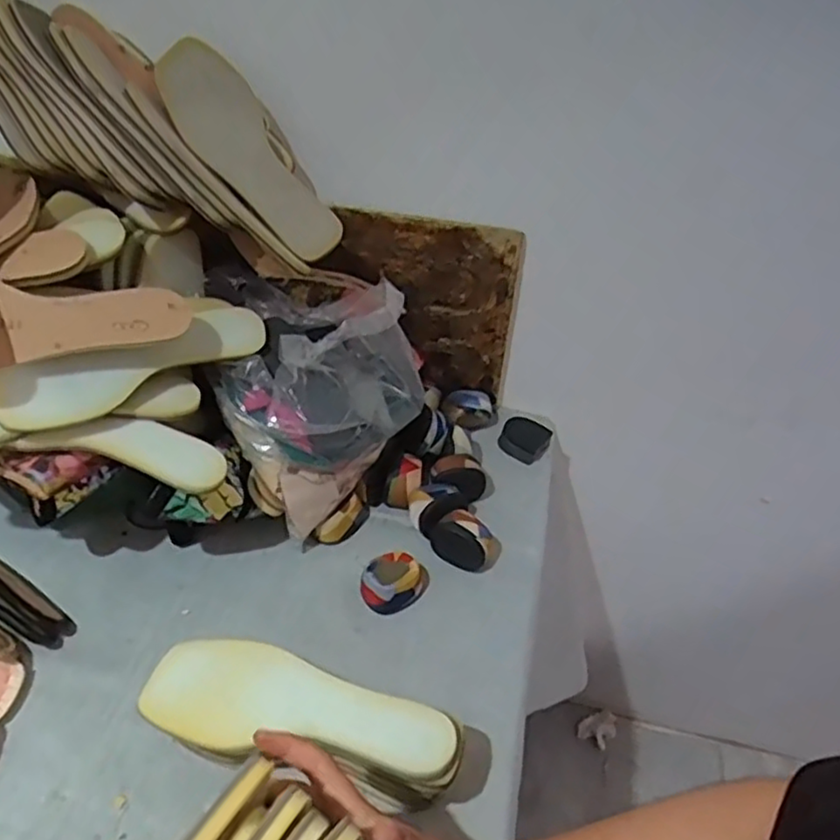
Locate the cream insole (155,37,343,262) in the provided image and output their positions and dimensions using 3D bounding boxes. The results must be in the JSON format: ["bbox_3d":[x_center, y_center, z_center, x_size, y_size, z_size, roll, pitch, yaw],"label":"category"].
[{"bbox_3d":[-0.167,-0.255,0.659,0.075,0.229,0.024,-34,6,15],"label":"cream insole"}]

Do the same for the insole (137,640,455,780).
[{"bbox_3d":[-0.092,0.219,0.527,0.236,0.025,0.074,7,42,6],"label":"insole"}]

